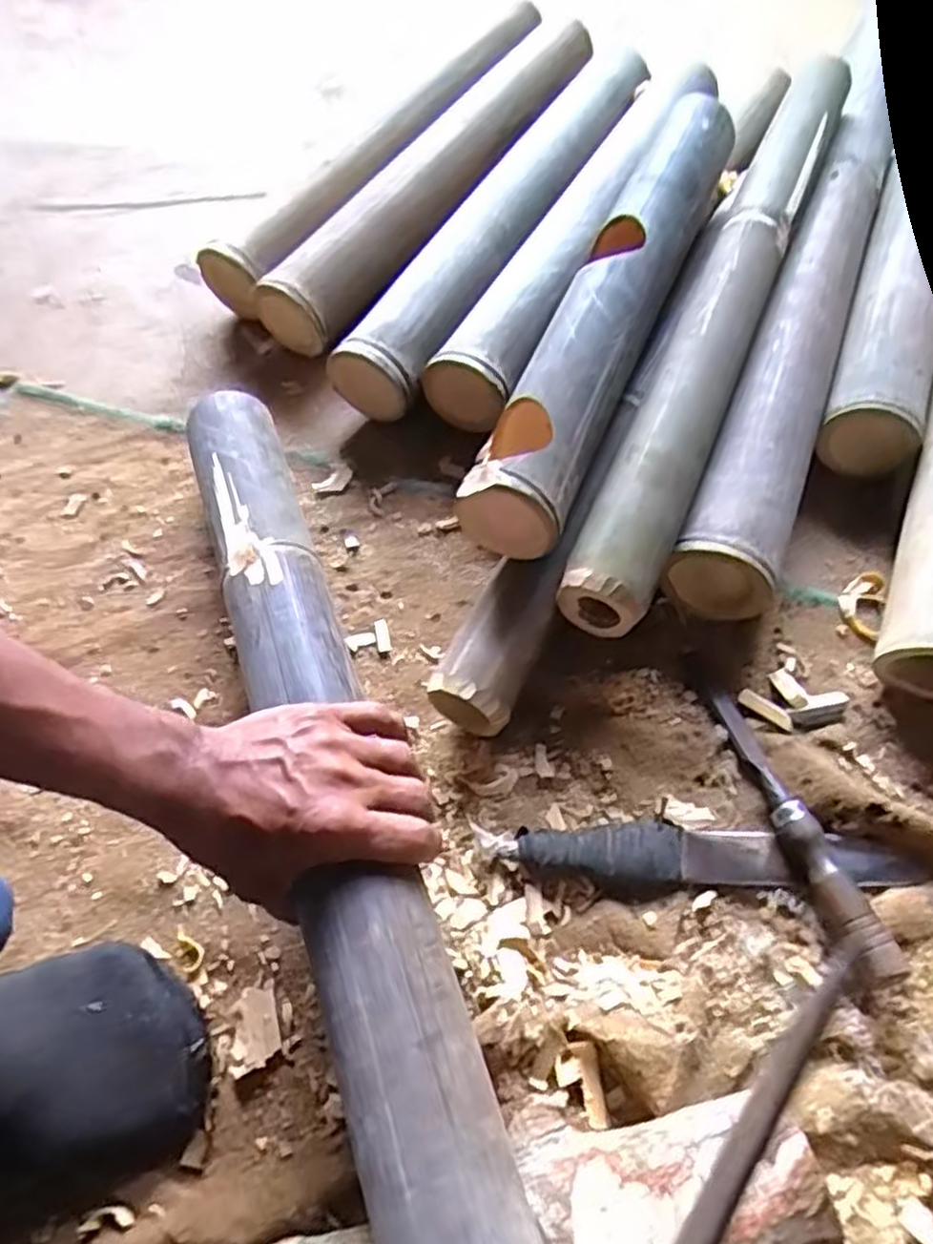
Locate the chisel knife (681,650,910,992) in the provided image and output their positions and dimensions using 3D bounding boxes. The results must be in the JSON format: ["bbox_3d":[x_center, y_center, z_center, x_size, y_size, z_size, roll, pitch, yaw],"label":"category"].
[{"bbox_3d":[0.204,0.112,0.477,0.022,0.035,0.224,-15,61,-6],"label":"chisel knife"}]

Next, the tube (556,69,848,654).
[{"bbox_3d":[0.208,-0.261,0.619,0.069,0.081,0.611,21,63,14],"label":"tube"}]

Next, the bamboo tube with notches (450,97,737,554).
[{"bbox_3d":[0.117,-0.263,0.590,0.083,0.061,0.491,20,63,13],"label":"bamboo tube with notches"}]

